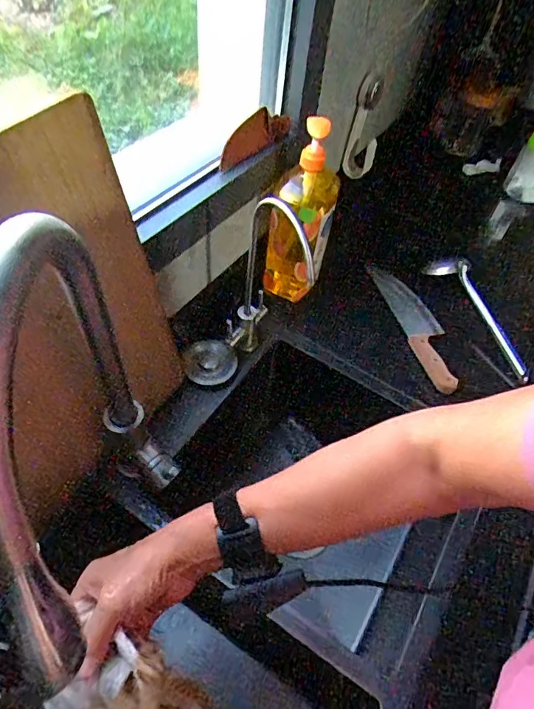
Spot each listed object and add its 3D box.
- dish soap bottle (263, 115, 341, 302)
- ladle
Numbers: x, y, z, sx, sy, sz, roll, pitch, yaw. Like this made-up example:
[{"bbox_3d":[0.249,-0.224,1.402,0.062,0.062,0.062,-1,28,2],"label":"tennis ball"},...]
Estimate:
[{"bbox_3d":[0.055,-0.209,0.748,0.078,0.282,0.087,26,55,16],"label":"dish soap bottle"},{"bbox_3d":[0.378,-0.069,0.815,0.051,0.062,0.257,-21,70,-19],"label":"ladle"}]

